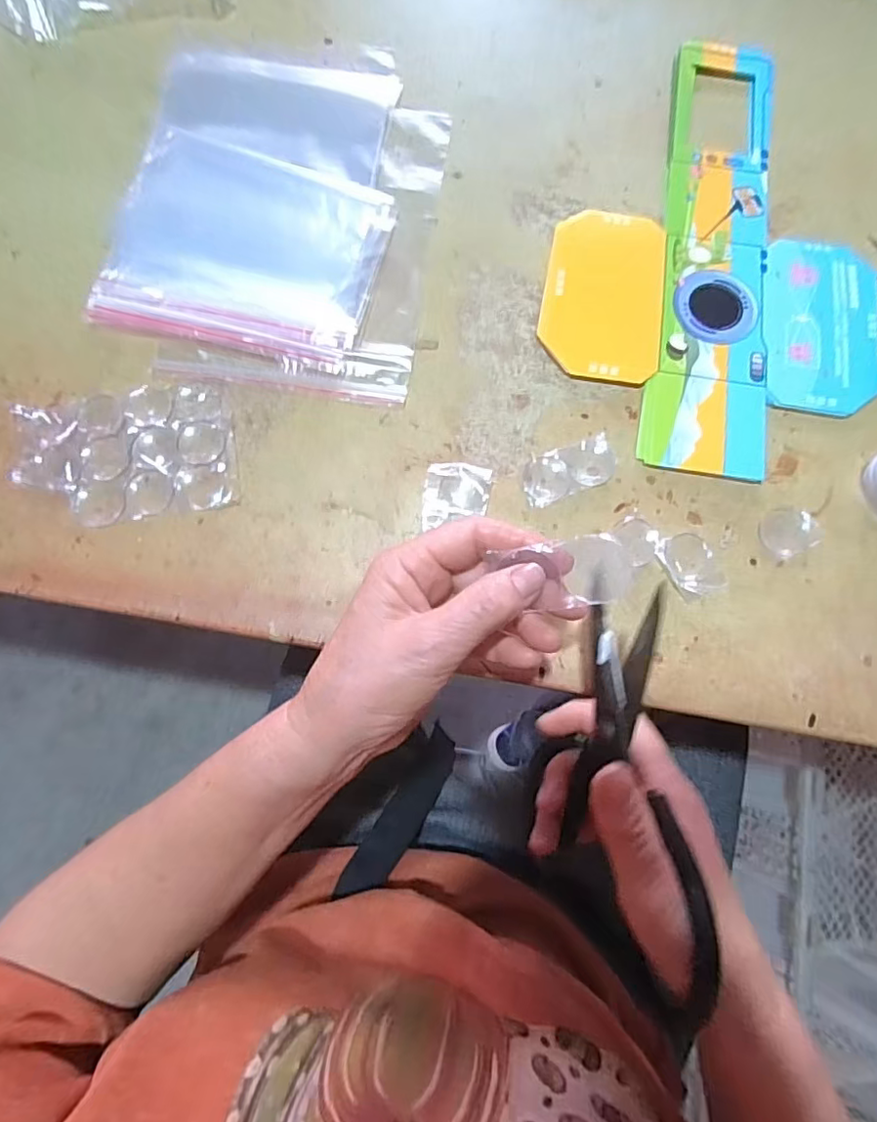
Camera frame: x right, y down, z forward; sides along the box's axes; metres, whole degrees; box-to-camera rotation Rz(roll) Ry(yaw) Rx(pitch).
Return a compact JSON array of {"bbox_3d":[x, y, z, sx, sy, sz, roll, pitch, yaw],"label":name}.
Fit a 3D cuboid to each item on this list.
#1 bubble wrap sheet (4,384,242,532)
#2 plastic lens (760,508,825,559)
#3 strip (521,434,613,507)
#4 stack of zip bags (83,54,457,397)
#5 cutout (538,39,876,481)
[{"bbox_3d":[-0.198,-0.066,0.353,0.133,0.005,0.086,-11,76,-2],"label":"bubble wrap sheet"},{"bbox_3d":[0.211,-0.018,0.338,0.036,0.005,0.029,-22,77,-5],"label":"plastic lens"},{"bbox_3d":[0.081,-0.057,0.353,0.061,0.004,0.031,-20,77,-4],"label":"strip"},{"bbox_3d":[-0.111,-0.253,0.400,0.217,0.012,0.279,8,76,3],"label":"stack of zip bags"},{"bbox_3d":[0.190,-0.222,0.390,0.213,0.009,0.341,9,76,3],"label":"cutout"}]

